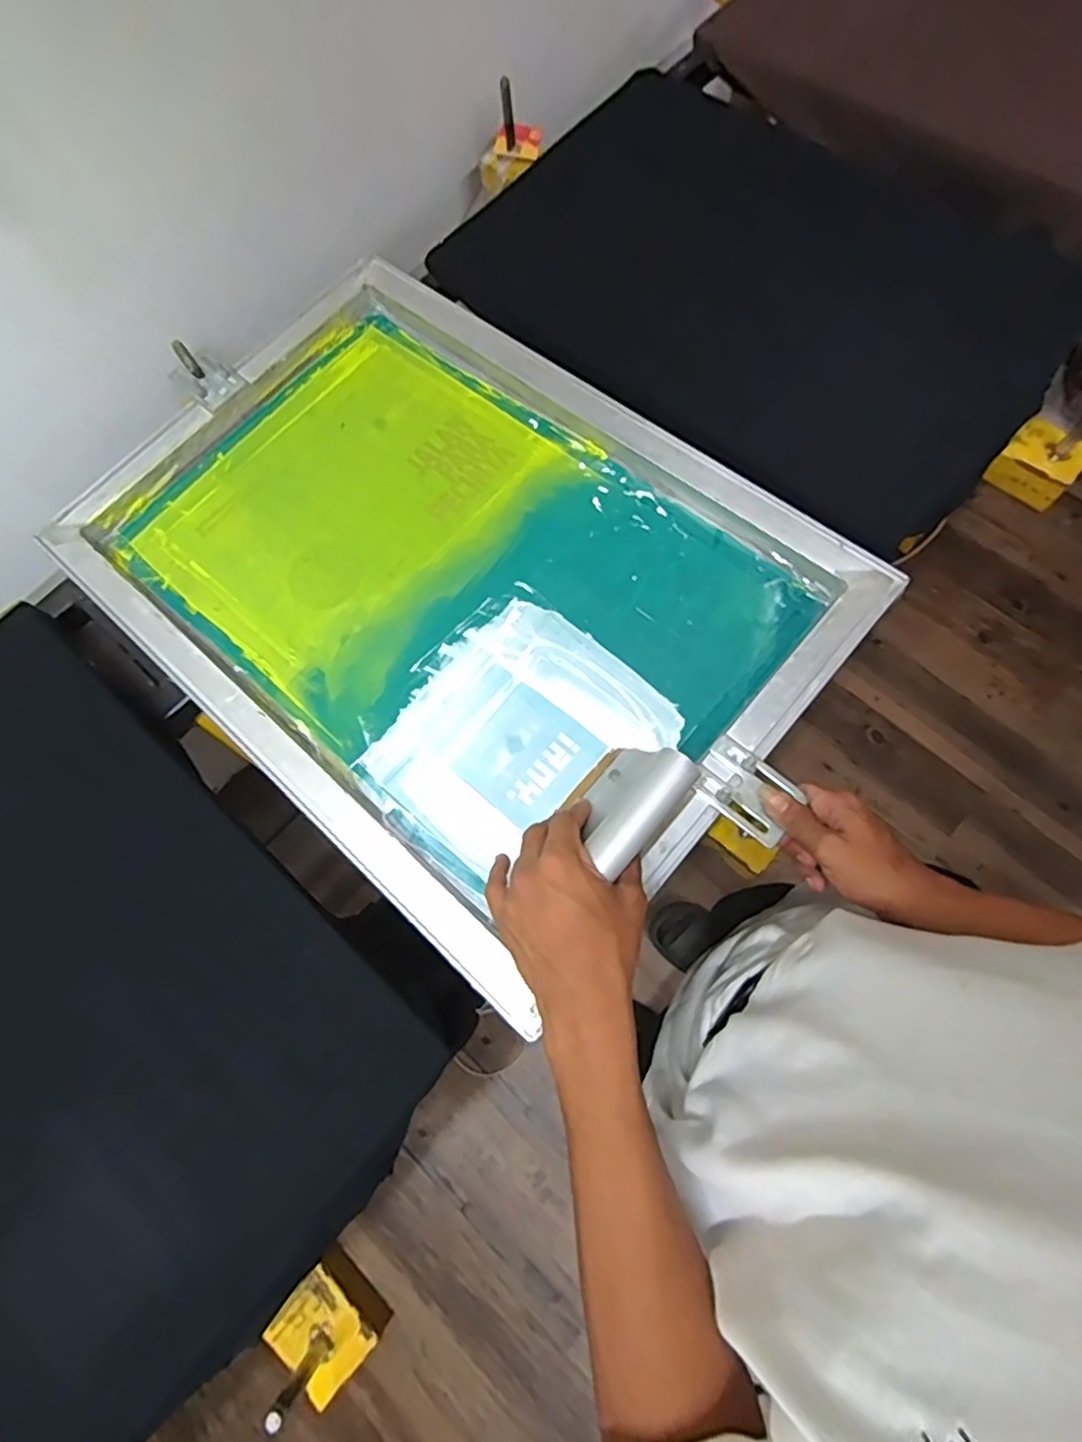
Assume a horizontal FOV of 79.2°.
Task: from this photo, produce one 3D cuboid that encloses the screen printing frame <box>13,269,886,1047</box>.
[{"bbox_3d":[-0.093,-0.141,0.599,0.641,0.058,0.461,40,75,16],"label":"screen printing frame"}]

